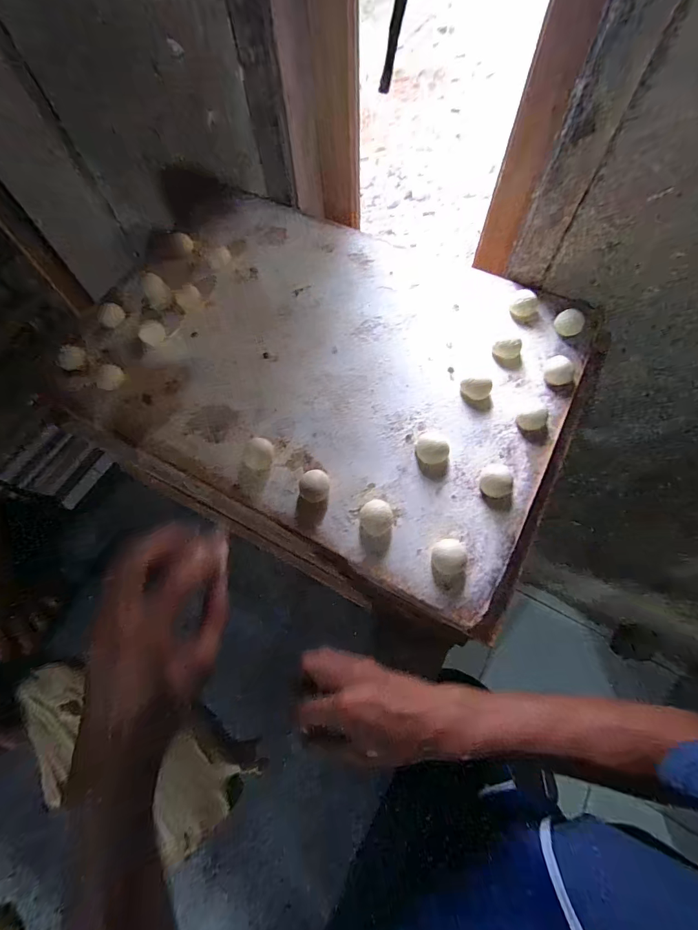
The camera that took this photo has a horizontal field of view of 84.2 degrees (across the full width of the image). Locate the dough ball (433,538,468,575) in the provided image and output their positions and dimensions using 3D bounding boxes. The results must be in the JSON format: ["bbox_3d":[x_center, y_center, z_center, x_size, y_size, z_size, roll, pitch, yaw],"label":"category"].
[{"bbox_3d":[0.096,0.085,0.361,0.034,0.024,0.031,-1,67,2],"label":"dough ball"}]

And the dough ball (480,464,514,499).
[{"bbox_3d":[0.149,0.015,0.387,0.030,0.018,0.036,14,68,8],"label":"dough ball"}]

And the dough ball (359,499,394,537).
[{"bbox_3d":[0.027,0.051,0.378,0.031,0.024,0.033,-1,67,2],"label":"dough ball"}]

